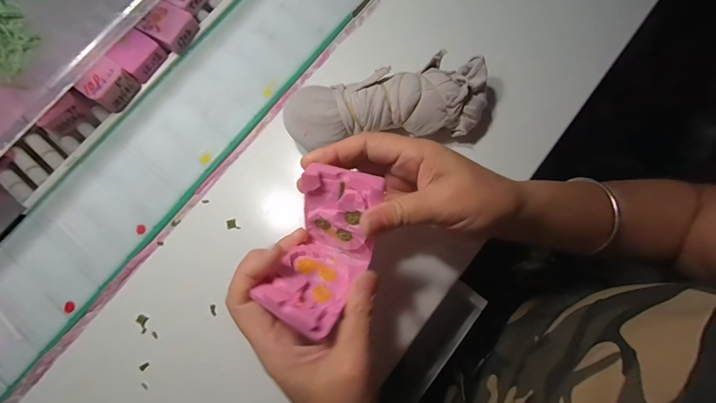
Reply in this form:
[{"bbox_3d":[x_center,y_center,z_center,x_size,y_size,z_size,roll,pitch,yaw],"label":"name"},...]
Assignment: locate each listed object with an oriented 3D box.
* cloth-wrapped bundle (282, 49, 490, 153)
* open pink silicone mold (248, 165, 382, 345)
[{"bbox_3d":[0.027,-0.092,0.325,0.189,0.057,0.065,-7,77,2],"label":"cloth-wrapped bundle"},{"bbox_3d":[-0.020,0.031,0.223,0.055,0.054,0.098,21,79,5],"label":"open pink silicone mold"}]

